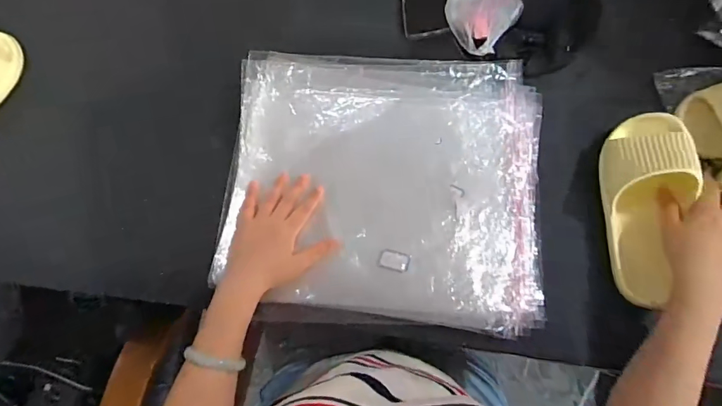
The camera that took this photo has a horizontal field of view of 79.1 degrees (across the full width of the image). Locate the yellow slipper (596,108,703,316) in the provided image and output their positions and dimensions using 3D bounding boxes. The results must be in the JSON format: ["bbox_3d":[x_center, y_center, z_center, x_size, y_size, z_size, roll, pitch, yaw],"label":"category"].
[{"bbox_3d":[0.352,0.000,0.540,0.107,0.054,0.248,-2,76,47],"label":"yellow slipper"}]

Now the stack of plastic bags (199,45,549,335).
[{"bbox_3d":[0.028,-0.030,0.573,0.405,0.040,0.349,6,72,3],"label":"stack of plastic bags"}]

